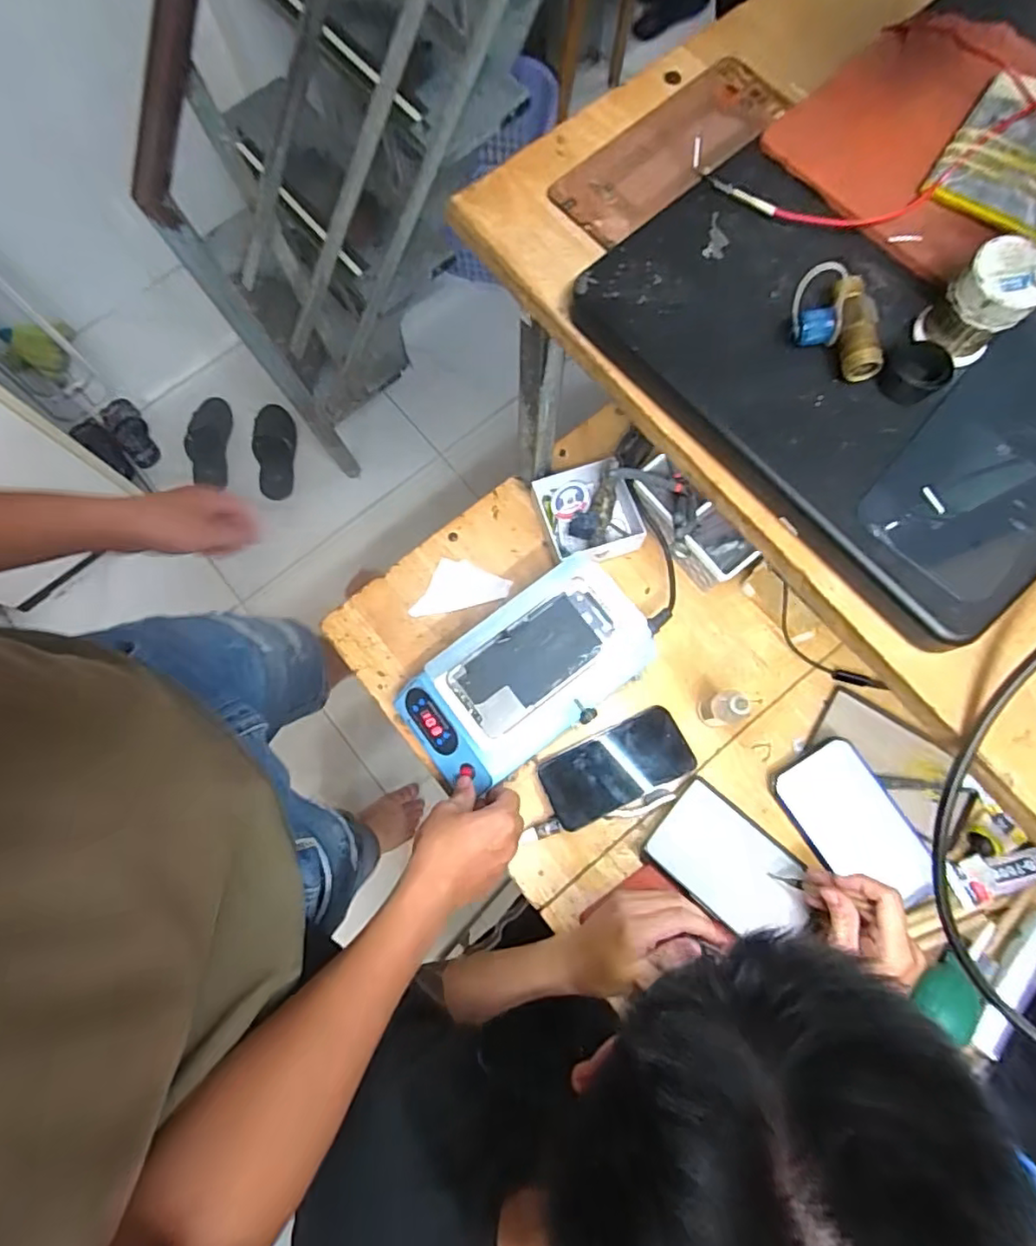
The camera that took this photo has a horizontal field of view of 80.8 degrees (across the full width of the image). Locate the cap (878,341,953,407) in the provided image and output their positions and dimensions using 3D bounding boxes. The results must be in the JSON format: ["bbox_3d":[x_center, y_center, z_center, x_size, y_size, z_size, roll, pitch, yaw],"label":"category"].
[{"bbox_3d":[0.187,-0.117,0.286,0.024,0.013,0.028,-44,80,-9],"label":"cap"}]

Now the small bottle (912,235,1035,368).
[{"bbox_3d":[0.208,-0.143,0.274,0.034,0.043,0.033,0,77,0],"label":"small bottle"}]

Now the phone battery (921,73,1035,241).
[{"bbox_3d":[0.252,-0.236,0.305,0.063,0.010,0.083,34,79,7],"label":"phone battery"}]

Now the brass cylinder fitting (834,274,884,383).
[{"bbox_3d":[0.158,-0.138,0.284,0.015,0.013,0.046,-10,92,-3],"label":"brass cylinder fitting"}]

